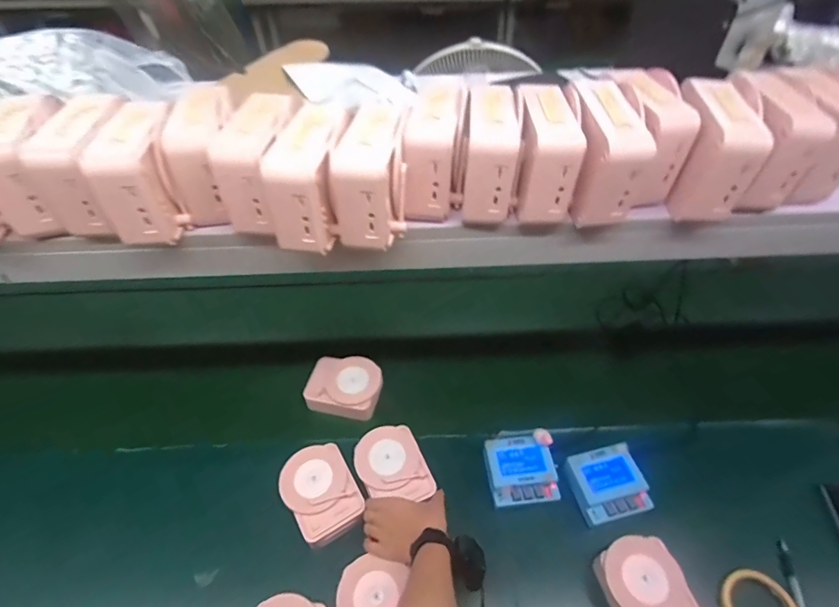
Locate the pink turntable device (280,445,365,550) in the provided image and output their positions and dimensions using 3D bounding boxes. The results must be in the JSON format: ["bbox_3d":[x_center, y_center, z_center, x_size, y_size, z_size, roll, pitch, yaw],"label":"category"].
[{"bbox_3d":[-0.151,0.288,0.677,0.105,0.045,0.132,-25,52,-20],"label":"pink turntable device"}]

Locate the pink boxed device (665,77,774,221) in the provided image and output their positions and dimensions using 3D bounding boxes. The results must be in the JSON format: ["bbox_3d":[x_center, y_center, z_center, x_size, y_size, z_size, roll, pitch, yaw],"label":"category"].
[{"bbox_3d":[0.288,-0.152,0.437,0.063,0.095,0.112,9,49,10],"label":"pink boxed device"}]

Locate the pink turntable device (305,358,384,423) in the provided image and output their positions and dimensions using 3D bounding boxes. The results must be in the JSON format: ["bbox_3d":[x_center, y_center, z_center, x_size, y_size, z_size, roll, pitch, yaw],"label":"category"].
[{"bbox_3d":[-0.139,0.153,0.825,0.128,0.040,0.105,7,48,9],"label":"pink turntable device"}]

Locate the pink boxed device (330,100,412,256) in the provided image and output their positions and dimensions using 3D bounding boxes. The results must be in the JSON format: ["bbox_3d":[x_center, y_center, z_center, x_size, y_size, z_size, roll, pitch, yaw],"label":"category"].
[{"bbox_3d":[-0.042,-0.115,0.411,0.060,0.096,0.097,1,48,3],"label":"pink boxed device"}]

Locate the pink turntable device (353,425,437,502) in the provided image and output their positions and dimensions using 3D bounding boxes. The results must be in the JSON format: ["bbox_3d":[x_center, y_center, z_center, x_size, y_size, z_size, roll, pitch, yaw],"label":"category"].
[{"bbox_3d":[-0.044,0.252,0.694,0.101,0.022,0.122,-21,51,-17],"label":"pink turntable device"}]

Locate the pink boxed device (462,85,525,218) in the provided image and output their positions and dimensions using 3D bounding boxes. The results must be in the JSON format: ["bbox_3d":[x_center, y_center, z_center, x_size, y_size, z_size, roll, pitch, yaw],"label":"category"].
[{"bbox_3d":[0.071,-0.144,0.436,0.053,0.095,0.097,4,48,5],"label":"pink boxed device"}]

